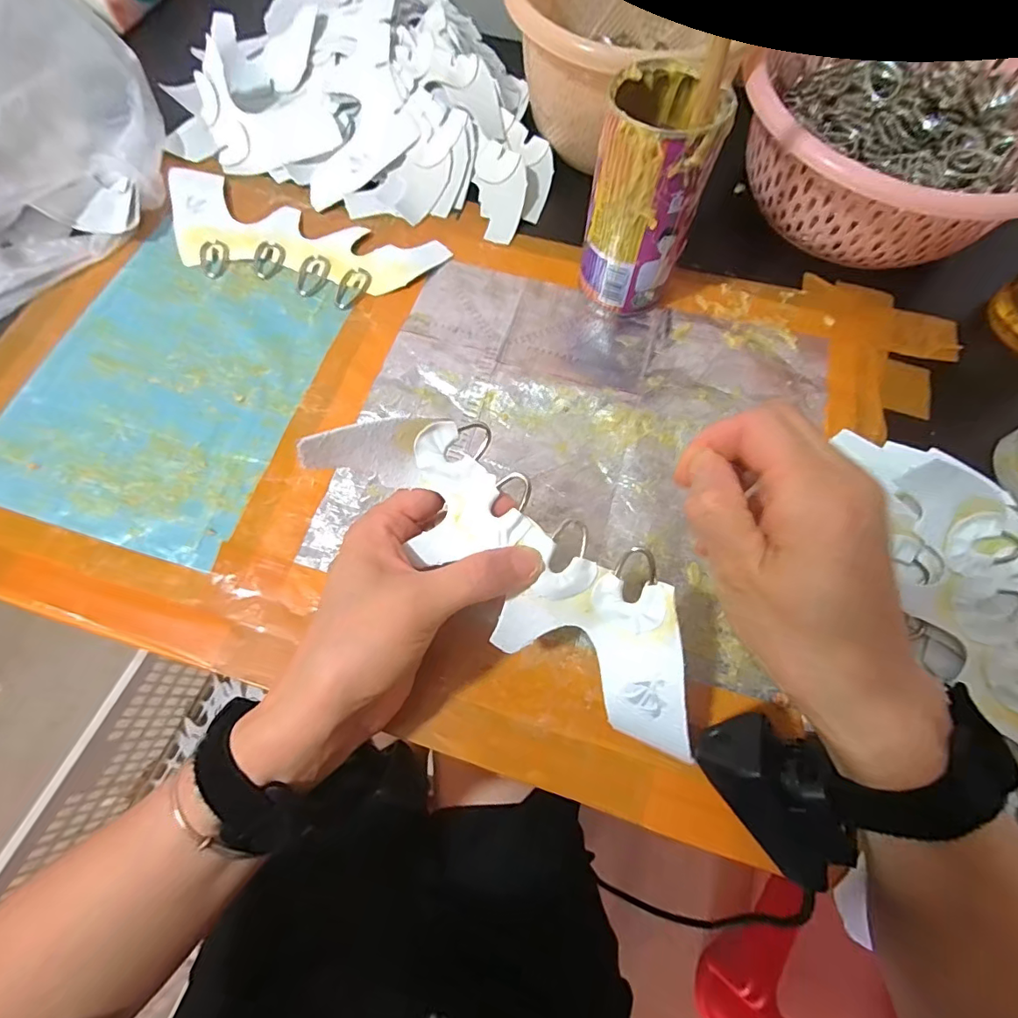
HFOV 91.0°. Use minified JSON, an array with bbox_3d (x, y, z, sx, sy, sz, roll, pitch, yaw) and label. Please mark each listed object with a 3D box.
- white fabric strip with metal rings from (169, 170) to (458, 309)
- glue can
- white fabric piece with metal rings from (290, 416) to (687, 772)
[{"bbox_3d":[-0.162,-0.196,0.369,0.216,0.009,0.080,19,70,5],"label":"white fabric strip with metal rings"},{"bbox_3d":[0.083,-0.191,0.308,0.064,0.114,0.070,1,70,-2],"label":"glue can"},{"bbox_3d":[0.011,0.026,0.228,0.207,0.033,0.063,41,75,-3],"label":"white fabric piece with metal rings"}]

